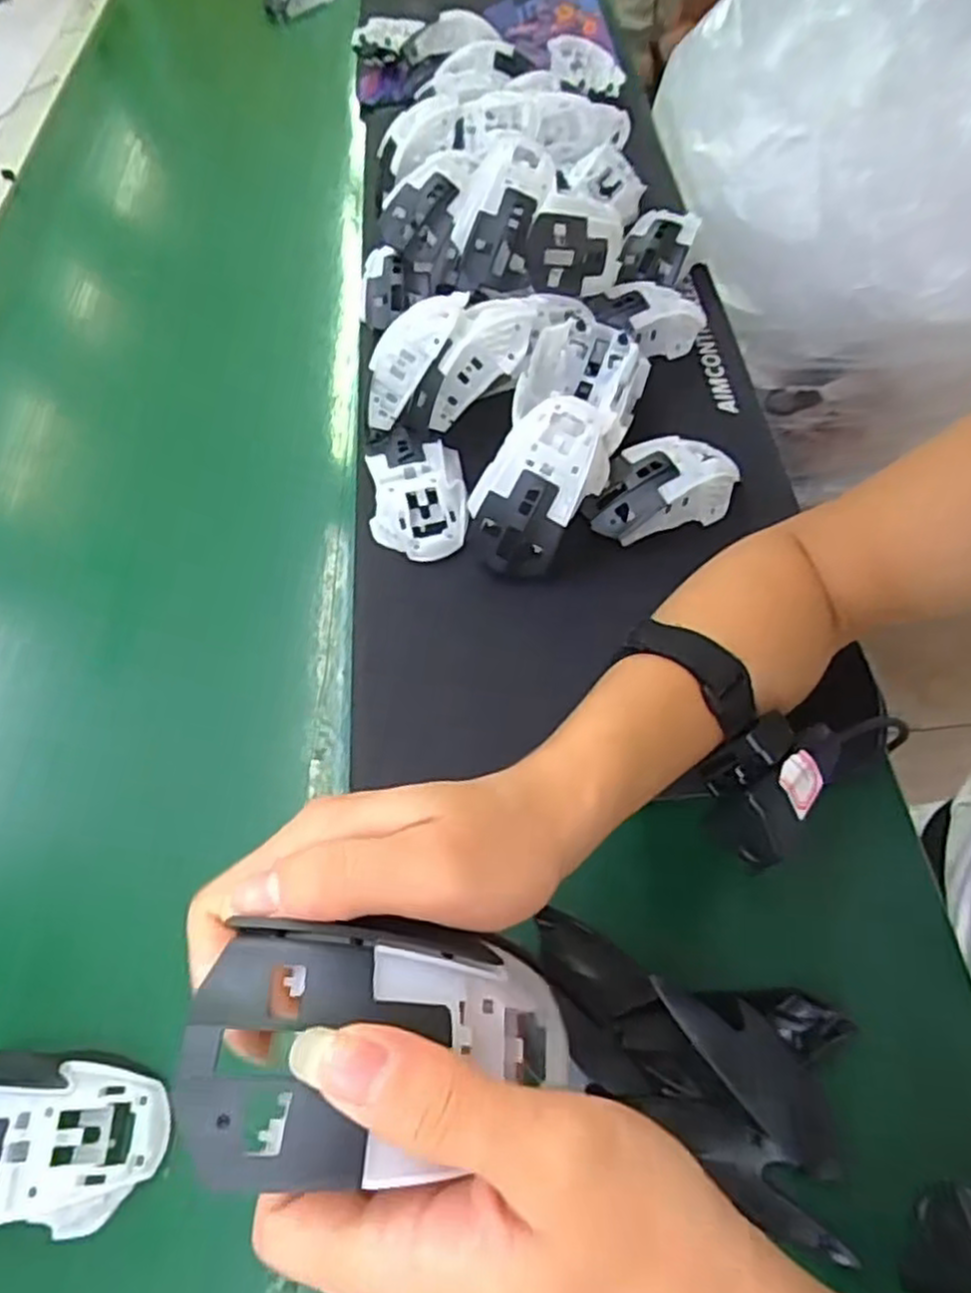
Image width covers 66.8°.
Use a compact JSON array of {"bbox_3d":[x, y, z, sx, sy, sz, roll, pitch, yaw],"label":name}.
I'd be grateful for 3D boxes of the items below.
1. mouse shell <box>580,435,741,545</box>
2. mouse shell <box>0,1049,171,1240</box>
[{"bbox_3d":[0.118,-0.106,0.487,0.115,0.039,0.062,-26,61,-9],"label":"mouse shell"},{"bbox_3d":[-0.201,0.216,0.323,0.108,0.031,0.065,0,60,6],"label":"mouse shell"}]

